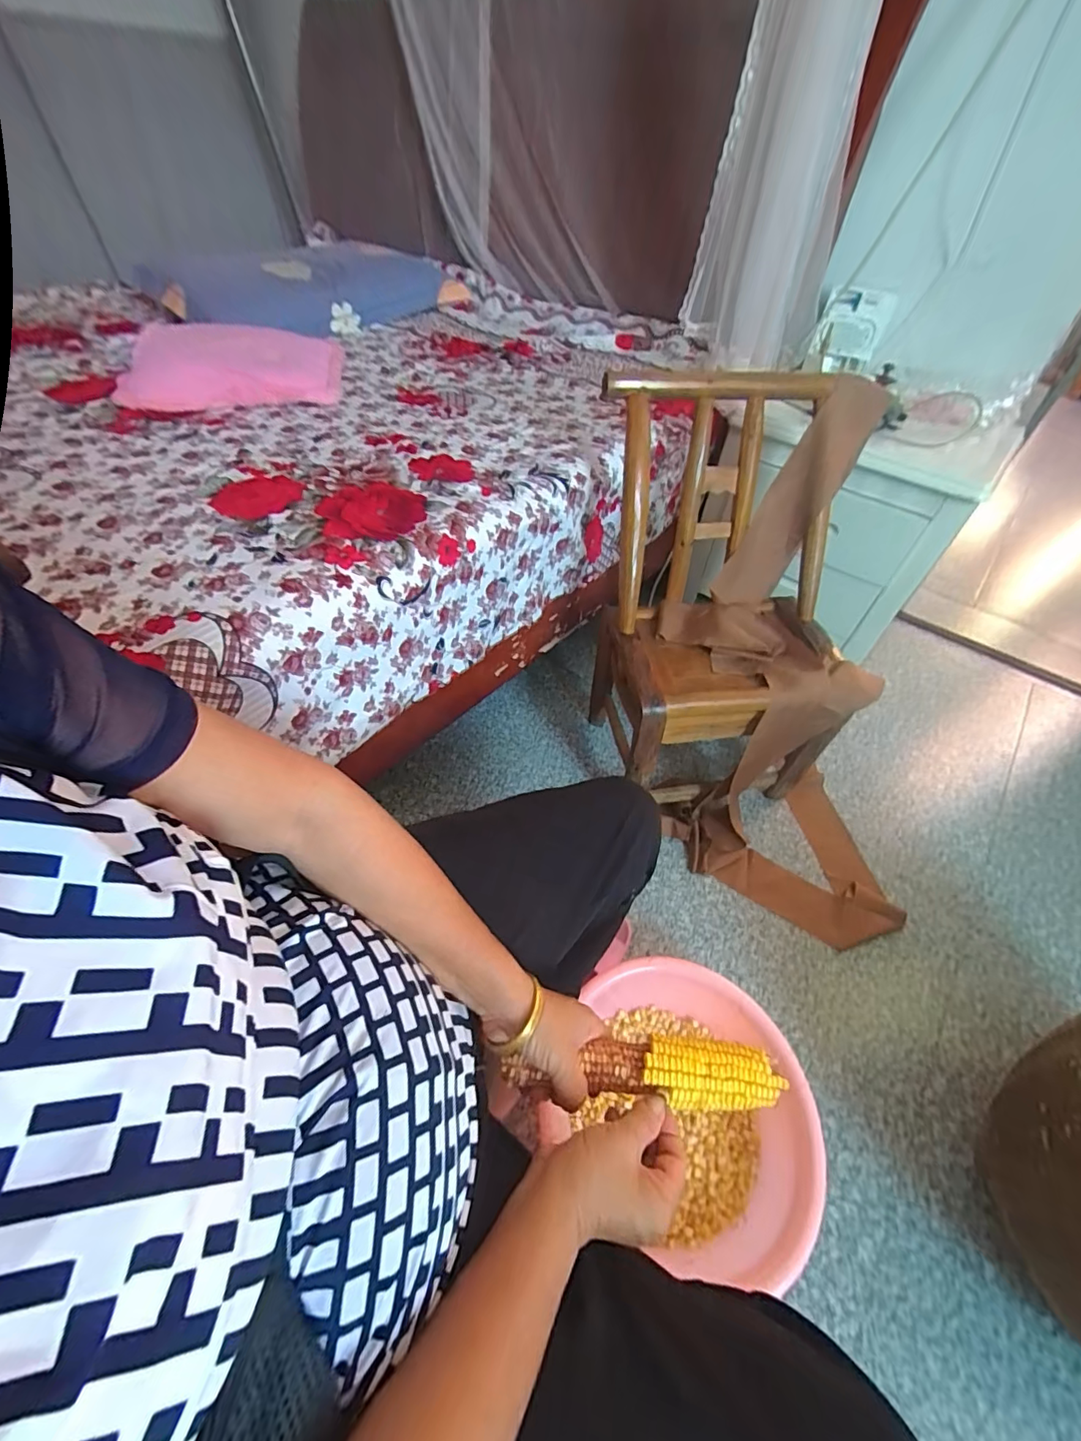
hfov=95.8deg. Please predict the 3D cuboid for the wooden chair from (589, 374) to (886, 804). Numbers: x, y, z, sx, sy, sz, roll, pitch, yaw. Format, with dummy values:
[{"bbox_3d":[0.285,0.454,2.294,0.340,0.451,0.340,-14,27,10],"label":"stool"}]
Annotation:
[{"bbox_3d":[0.297,-0.177,0.787,0.359,0.554,0.350,-6,51,-7],"label":"wooden chair"}]

